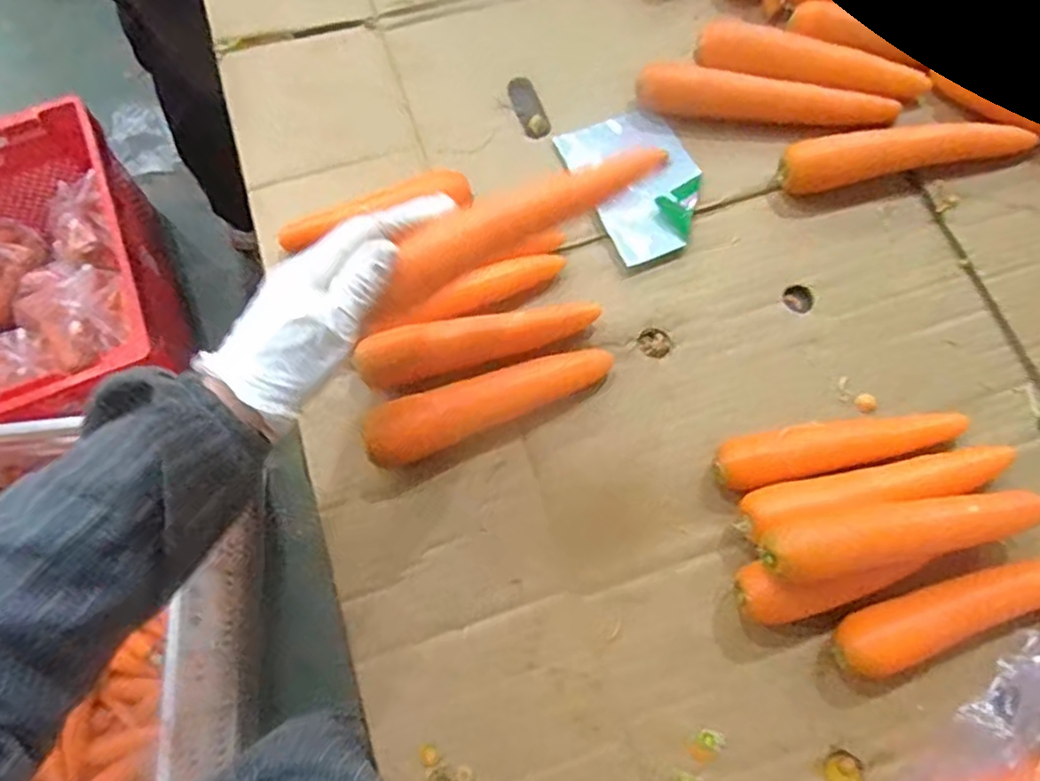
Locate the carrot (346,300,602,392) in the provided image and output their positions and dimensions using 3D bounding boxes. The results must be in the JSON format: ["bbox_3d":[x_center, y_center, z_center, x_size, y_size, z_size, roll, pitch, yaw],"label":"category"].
[{"bbox_3d":[-0.029,-0.039,0.475,0.173,0.038,0.032,-18,72,-6],"label":"carrot"}]

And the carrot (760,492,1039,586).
[{"bbox_3d":[0.233,0.086,0.393,0.180,0.032,0.039,-9,71,-3],"label":"carrot"}]

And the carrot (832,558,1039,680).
[{"bbox_3d":[0.282,0.137,0.409,0.183,0.029,0.039,-15,72,-5],"label":"carrot"}]

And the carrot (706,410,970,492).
[{"bbox_3d":[0.222,0.037,0.450,0.180,0.032,0.035,-12,71,-4],"label":"carrot"}]

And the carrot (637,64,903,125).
[{"bbox_3d":[0.206,-0.242,0.551,0.209,0.029,0.029,8,71,3],"label":"carrot"}]

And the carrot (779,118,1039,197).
[{"bbox_3d":[0.305,-0.186,0.520,0.189,0.045,0.030,-6,71,-2],"label":"carrot"}]

